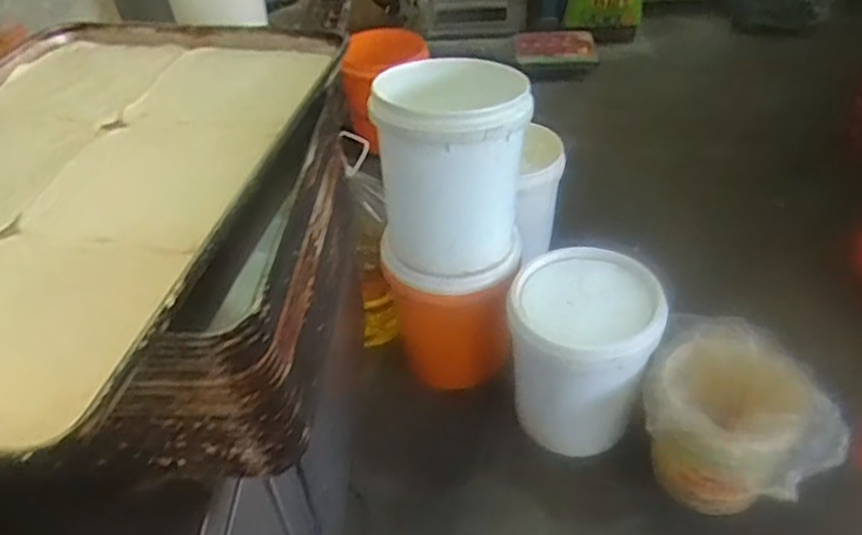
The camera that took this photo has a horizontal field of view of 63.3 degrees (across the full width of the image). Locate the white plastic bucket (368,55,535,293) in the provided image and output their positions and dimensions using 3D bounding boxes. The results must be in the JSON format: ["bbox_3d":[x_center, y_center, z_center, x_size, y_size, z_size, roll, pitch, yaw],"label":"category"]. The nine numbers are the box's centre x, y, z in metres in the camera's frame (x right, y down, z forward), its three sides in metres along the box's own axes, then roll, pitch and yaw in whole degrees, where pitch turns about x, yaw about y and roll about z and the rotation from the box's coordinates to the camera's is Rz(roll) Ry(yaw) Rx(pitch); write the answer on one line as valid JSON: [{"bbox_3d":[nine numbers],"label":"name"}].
[{"bbox_3d":[0.050,-0.209,1.469,0.297,0.432,0.303,-3,41,2],"label":"white plastic bucket"}]

